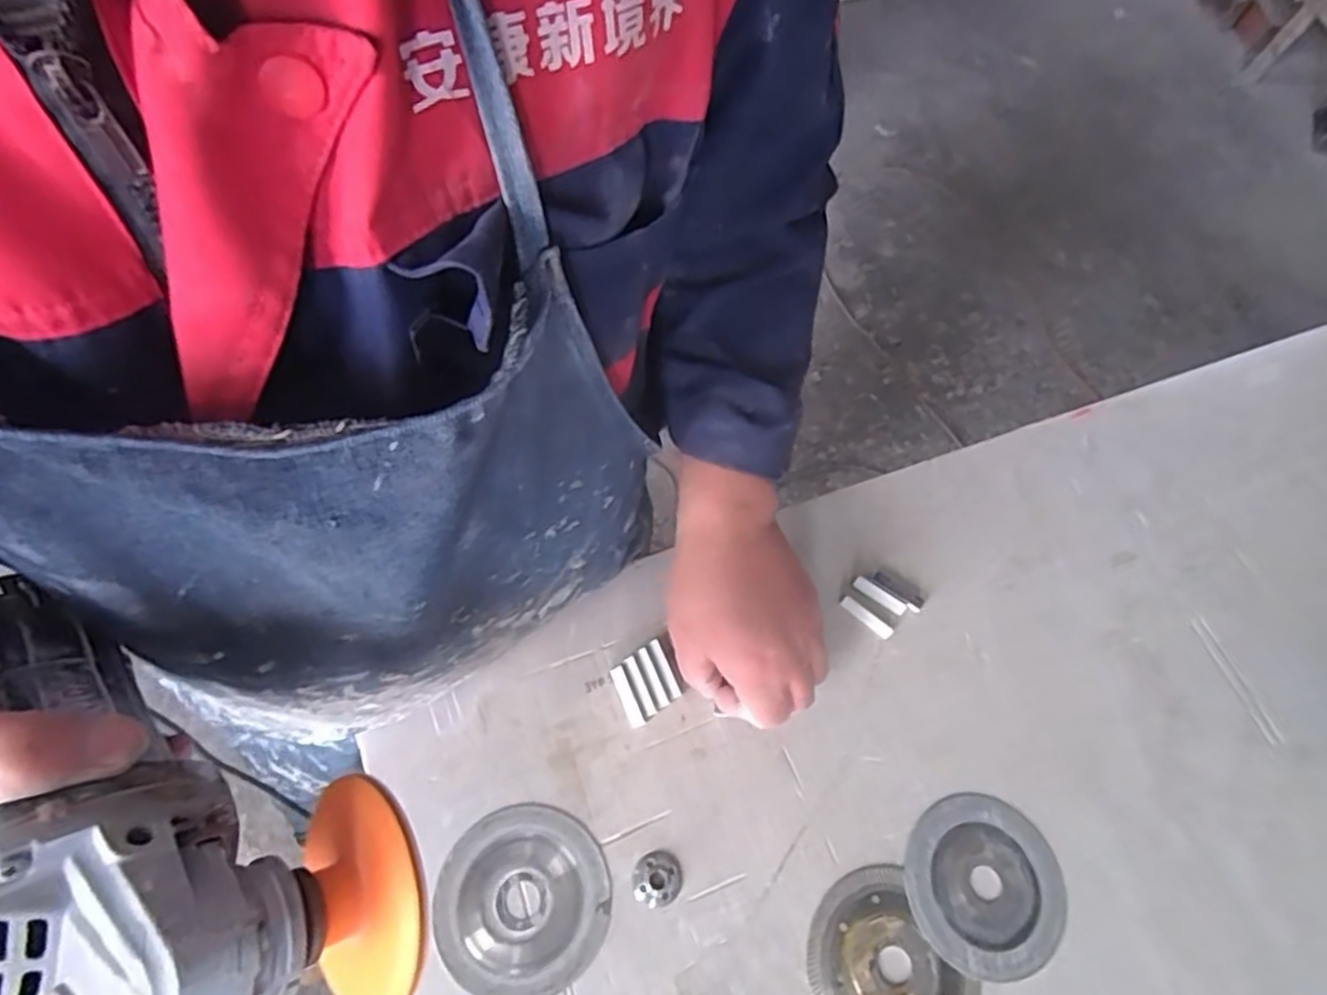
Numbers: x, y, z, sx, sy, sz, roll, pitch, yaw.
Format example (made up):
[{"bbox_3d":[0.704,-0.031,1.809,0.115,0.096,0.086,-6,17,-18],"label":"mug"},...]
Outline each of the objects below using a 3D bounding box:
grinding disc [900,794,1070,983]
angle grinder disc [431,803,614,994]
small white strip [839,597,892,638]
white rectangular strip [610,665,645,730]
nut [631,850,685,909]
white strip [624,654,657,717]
[{"bbox_3d":[0.192,0.231,0.426,0.096,0.004,0.093,3,64,-5],"label":"grinding disc"},{"bbox_3d":[-0.079,0.227,0.402,0.094,0.008,0.094,-19,68,-15],"label":"angle grinder disc"},{"bbox_3d":[0.140,0.082,0.491,0.039,0.004,0.009,39,66,12],"label":"small white strip"},{"bbox_3d":[-0.023,0.127,0.456,0.010,0.006,0.040,-18,68,-15],"label":"white rectangular strip"},{"bbox_3d":[-0.004,0.221,0.412,0.030,0.005,0.028,-18,68,-15],"label":"nut"},{"bbox_3d":[-0.015,0.121,0.458,0.007,0.006,0.039,-21,69,-15],"label":"white strip"}]

